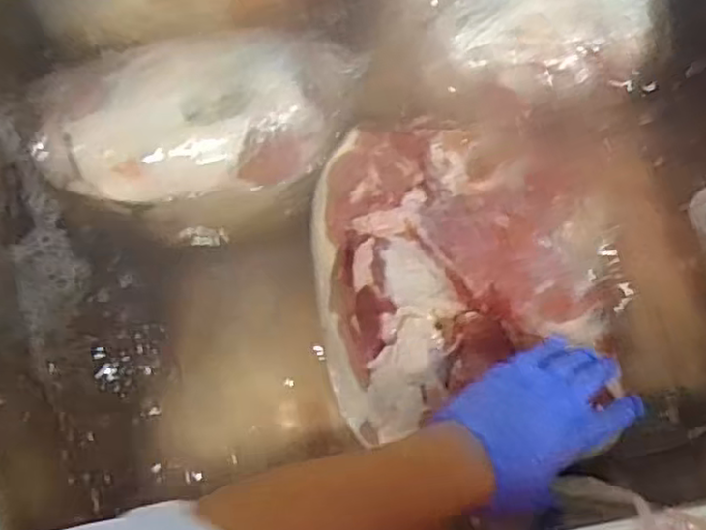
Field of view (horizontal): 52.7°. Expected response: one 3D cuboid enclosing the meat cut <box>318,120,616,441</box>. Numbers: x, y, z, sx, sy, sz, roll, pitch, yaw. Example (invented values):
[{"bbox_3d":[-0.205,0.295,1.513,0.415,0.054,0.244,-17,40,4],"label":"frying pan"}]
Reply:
[{"bbox_3d":[0.104,-0.008,0.637,0.276,0.107,0.255,-11,88,1],"label":"meat cut"}]

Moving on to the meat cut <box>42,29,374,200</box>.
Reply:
[{"bbox_3d":[-0.150,-0.139,0.667,0.300,0.054,0.141,-6,88,1],"label":"meat cut"}]

